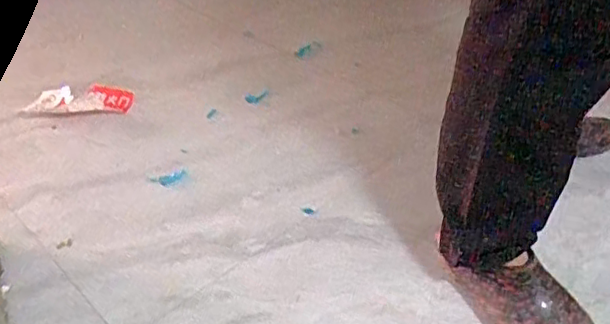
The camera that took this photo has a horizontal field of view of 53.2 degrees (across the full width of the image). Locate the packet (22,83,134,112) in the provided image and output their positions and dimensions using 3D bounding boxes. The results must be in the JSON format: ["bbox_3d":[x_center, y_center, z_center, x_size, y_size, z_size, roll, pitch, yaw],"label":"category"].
[{"bbox_3d":[-0.419,-0.119,1.129,0.195,0.025,0.068,-1,38,5],"label":"packet"}]

